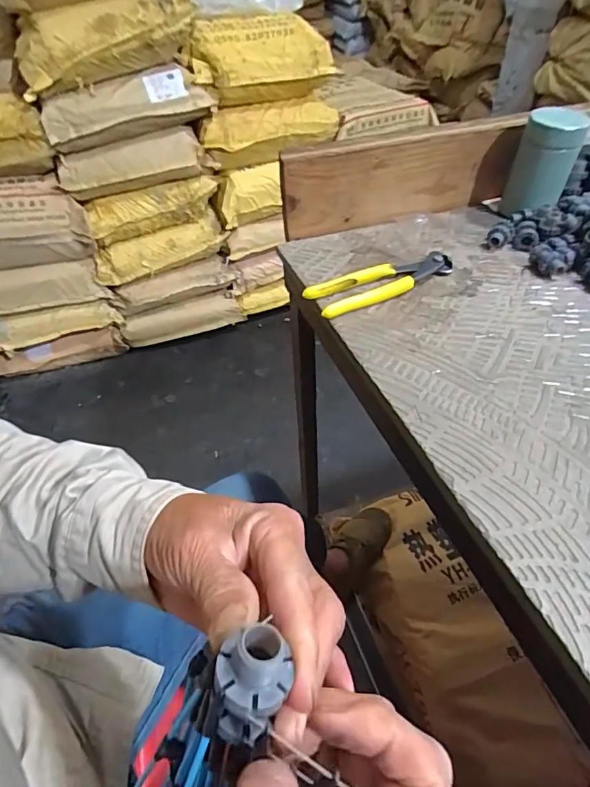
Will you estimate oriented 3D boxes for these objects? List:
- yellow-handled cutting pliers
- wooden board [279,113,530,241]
[{"bbox_3d":[0.089,-0.115,0.468,0.158,0.015,0.045,-23,48,-18],"label":"yellow-handled cutting pliers"},{"bbox_3d":[0.129,-0.257,0.549,0.294,0.097,0.022,-15,46,-11],"label":"wooden board"}]

